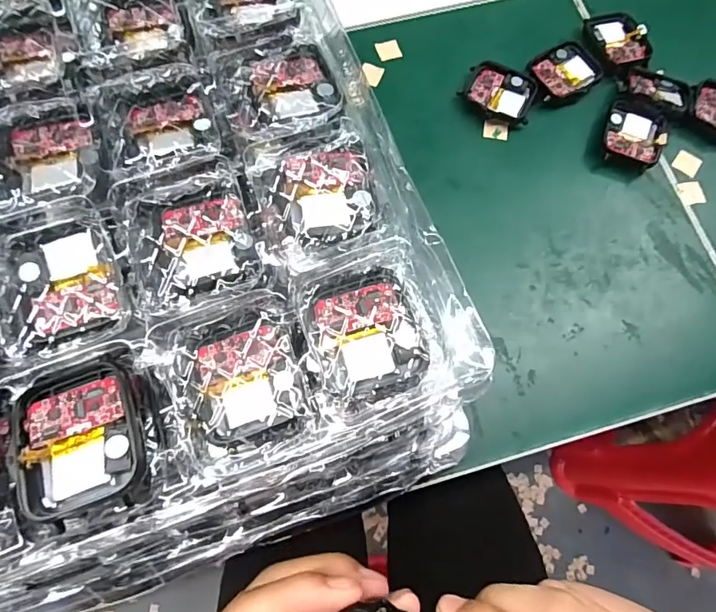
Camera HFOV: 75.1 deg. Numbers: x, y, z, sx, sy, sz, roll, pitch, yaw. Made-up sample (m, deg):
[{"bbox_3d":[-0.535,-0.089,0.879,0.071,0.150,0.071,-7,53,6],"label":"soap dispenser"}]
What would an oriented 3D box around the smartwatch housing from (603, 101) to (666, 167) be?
[{"bbox_3d":[0.176,-0.109,0.298,0.038,0.012,0.041,19,76,3],"label":"smartwatch housing"}]

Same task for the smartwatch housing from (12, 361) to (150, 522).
[{"bbox_3d":[-0.088,0.042,0.149,0.039,0.008,0.044,-17,76,-6],"label":"smartwatch housing"}]

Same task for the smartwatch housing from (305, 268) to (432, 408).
[{"bbox_3d":[0.003,0.010,0.163,0.037,0.008,0.046,-15,76,-5],"label":"smartwatch housing"}]

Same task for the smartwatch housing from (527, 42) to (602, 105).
[{"bbox_3d":[0.136,-0.155,0.310,0.044,0.005,0.038,-31,78,-9],"label":"smartwatch housing"}]

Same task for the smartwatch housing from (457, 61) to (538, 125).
[{"bbox_3d":[0.093,-0.139,0.307,0.045,0.009,0.038,22,76,4],"label":"smartwatch housing"}]

